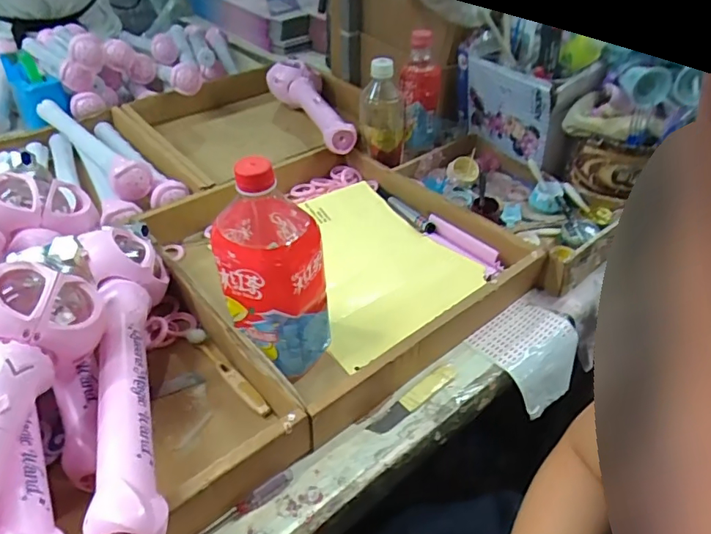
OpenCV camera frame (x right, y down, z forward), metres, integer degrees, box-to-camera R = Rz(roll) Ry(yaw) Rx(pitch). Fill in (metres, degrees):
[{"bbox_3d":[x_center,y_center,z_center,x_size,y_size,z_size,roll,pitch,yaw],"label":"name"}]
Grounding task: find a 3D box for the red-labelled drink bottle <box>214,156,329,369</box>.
[{"bbox_3d":[-0.079,0.001,0.476,0.092,0.216,0.104,-11,42,-15],"label":"red-labelled drink bottle"}]

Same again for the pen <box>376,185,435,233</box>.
[{"bbox_3d":[0.067,-0.085,0.729,0.017,0.014,0.131,-21,46,-24],"label":"pen"}]

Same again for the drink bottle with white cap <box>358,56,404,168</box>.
[{"bbox_3d":[0.041,-0.230,0.771,0.067,0.155,0.069,-8,19,-11],"label":"drink bottle with white cap"}]

